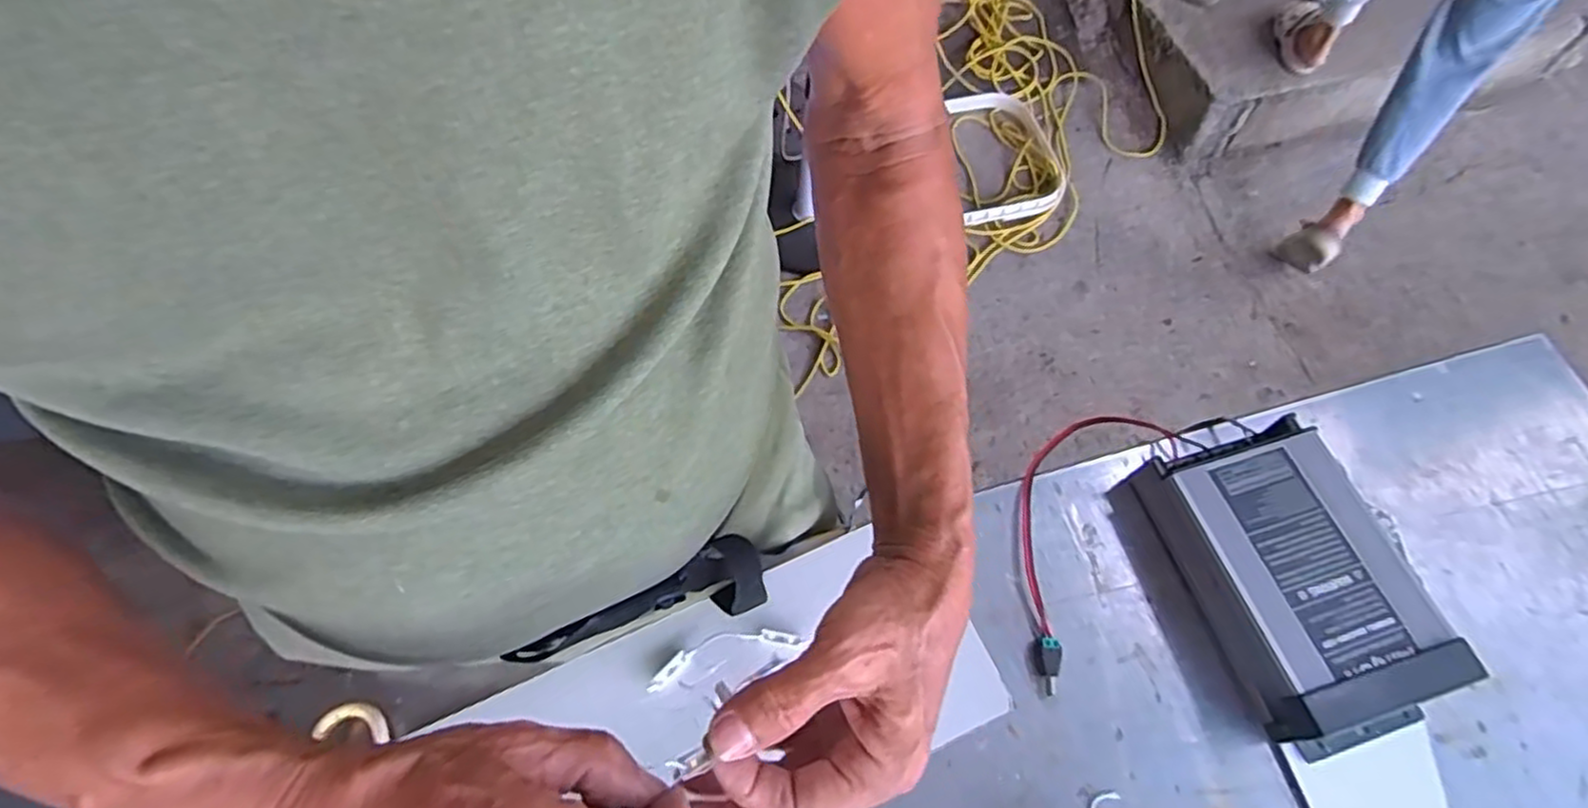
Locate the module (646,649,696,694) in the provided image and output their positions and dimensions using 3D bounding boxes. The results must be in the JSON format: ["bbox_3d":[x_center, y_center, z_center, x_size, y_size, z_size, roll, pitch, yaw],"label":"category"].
[{"bbox_3d":[-0.076,0.164,0.446,0.011,0.004,0.035,41,72,15],"label":"module"}]

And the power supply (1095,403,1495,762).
[{"bbox_3d":[0.312,0.109,0.453,0.118,0.051,0.189,-21,68,-10],"label":"power supply"}]

